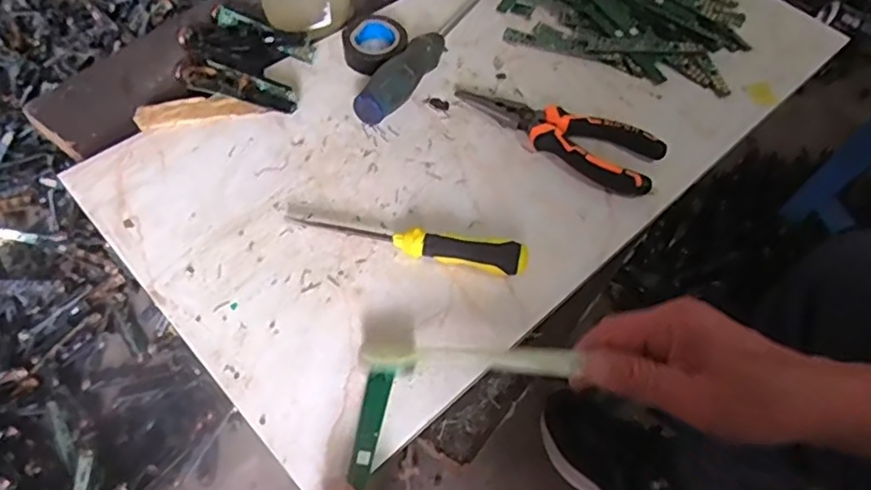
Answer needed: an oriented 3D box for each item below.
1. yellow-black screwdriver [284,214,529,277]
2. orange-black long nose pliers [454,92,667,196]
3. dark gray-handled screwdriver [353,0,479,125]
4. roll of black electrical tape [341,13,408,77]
[{"bbox_3d":[-0.019,-0.004,0.410,0.157,0.019,0.020,11,56,4],"label":"yellow-black screwdriver"},{"bbox_3d":[0.098,-0.091,0.480,0.154,0.016,0.054,33,60,17],"label":"orange-black long nose pliers"},{"bbox_3d":[0.002,-0.175,0.519,0.028,0.033,0.223,24,57,12],"label":"dark gray-handled screwdriver"},{"bbox_3d":[-0.050,-0.165,0.514,0.051,0.022,0.049,2,56,-3],"label":"roll of black electrical tape"}]

